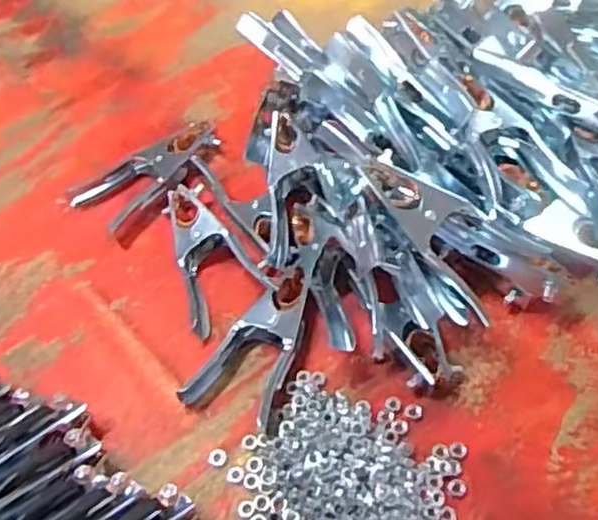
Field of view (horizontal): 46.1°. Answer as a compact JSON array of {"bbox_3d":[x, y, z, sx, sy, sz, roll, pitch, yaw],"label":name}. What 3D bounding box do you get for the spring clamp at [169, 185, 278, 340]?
[{"bbox_3d":[-0.093,-0.008,0.657,0.074,0.030,0.153,-26,56,-14],"label":"spring clamp"}]

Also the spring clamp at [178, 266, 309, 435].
[{"bbox_3d":[-0.032,0.067,0.605,0.075,0.026,0.148,17,57,16],"label":"spring clamp"}]

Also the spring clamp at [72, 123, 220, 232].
[{"bbox_3d":[-0.150,-0.091,0.729,0.151,0.025,0.074,-40,60,-22],"label":"spring clamp"}]

